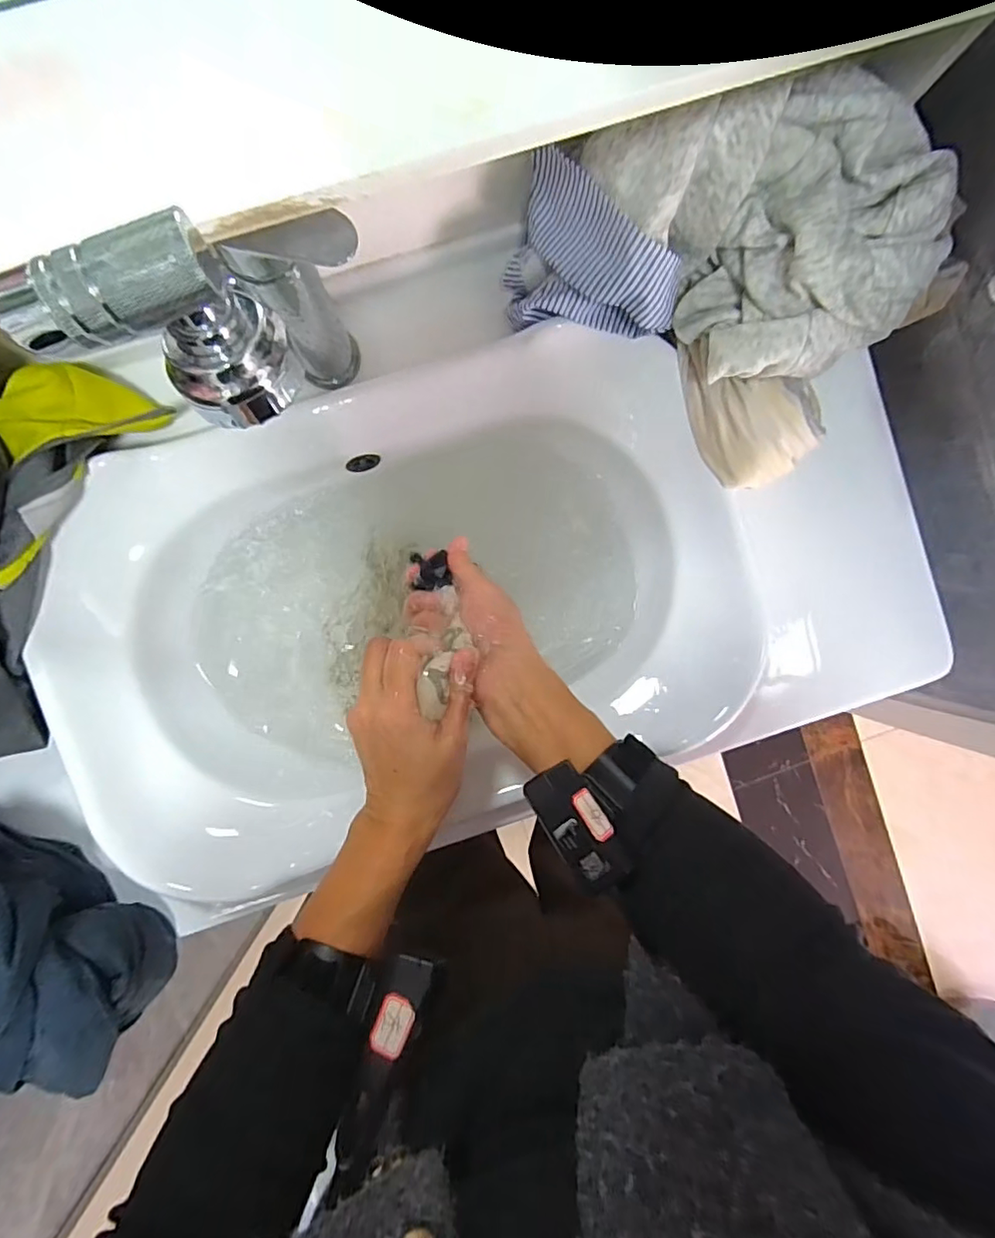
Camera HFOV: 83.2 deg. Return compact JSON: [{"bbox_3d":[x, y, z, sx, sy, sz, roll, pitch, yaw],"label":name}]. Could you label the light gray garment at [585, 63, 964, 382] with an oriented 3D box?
[{"bbox_3d":[0.177,-0.238,0.364,0.204,0.095,0.154,-14,93,-3],"label":"light gray garment"}]

